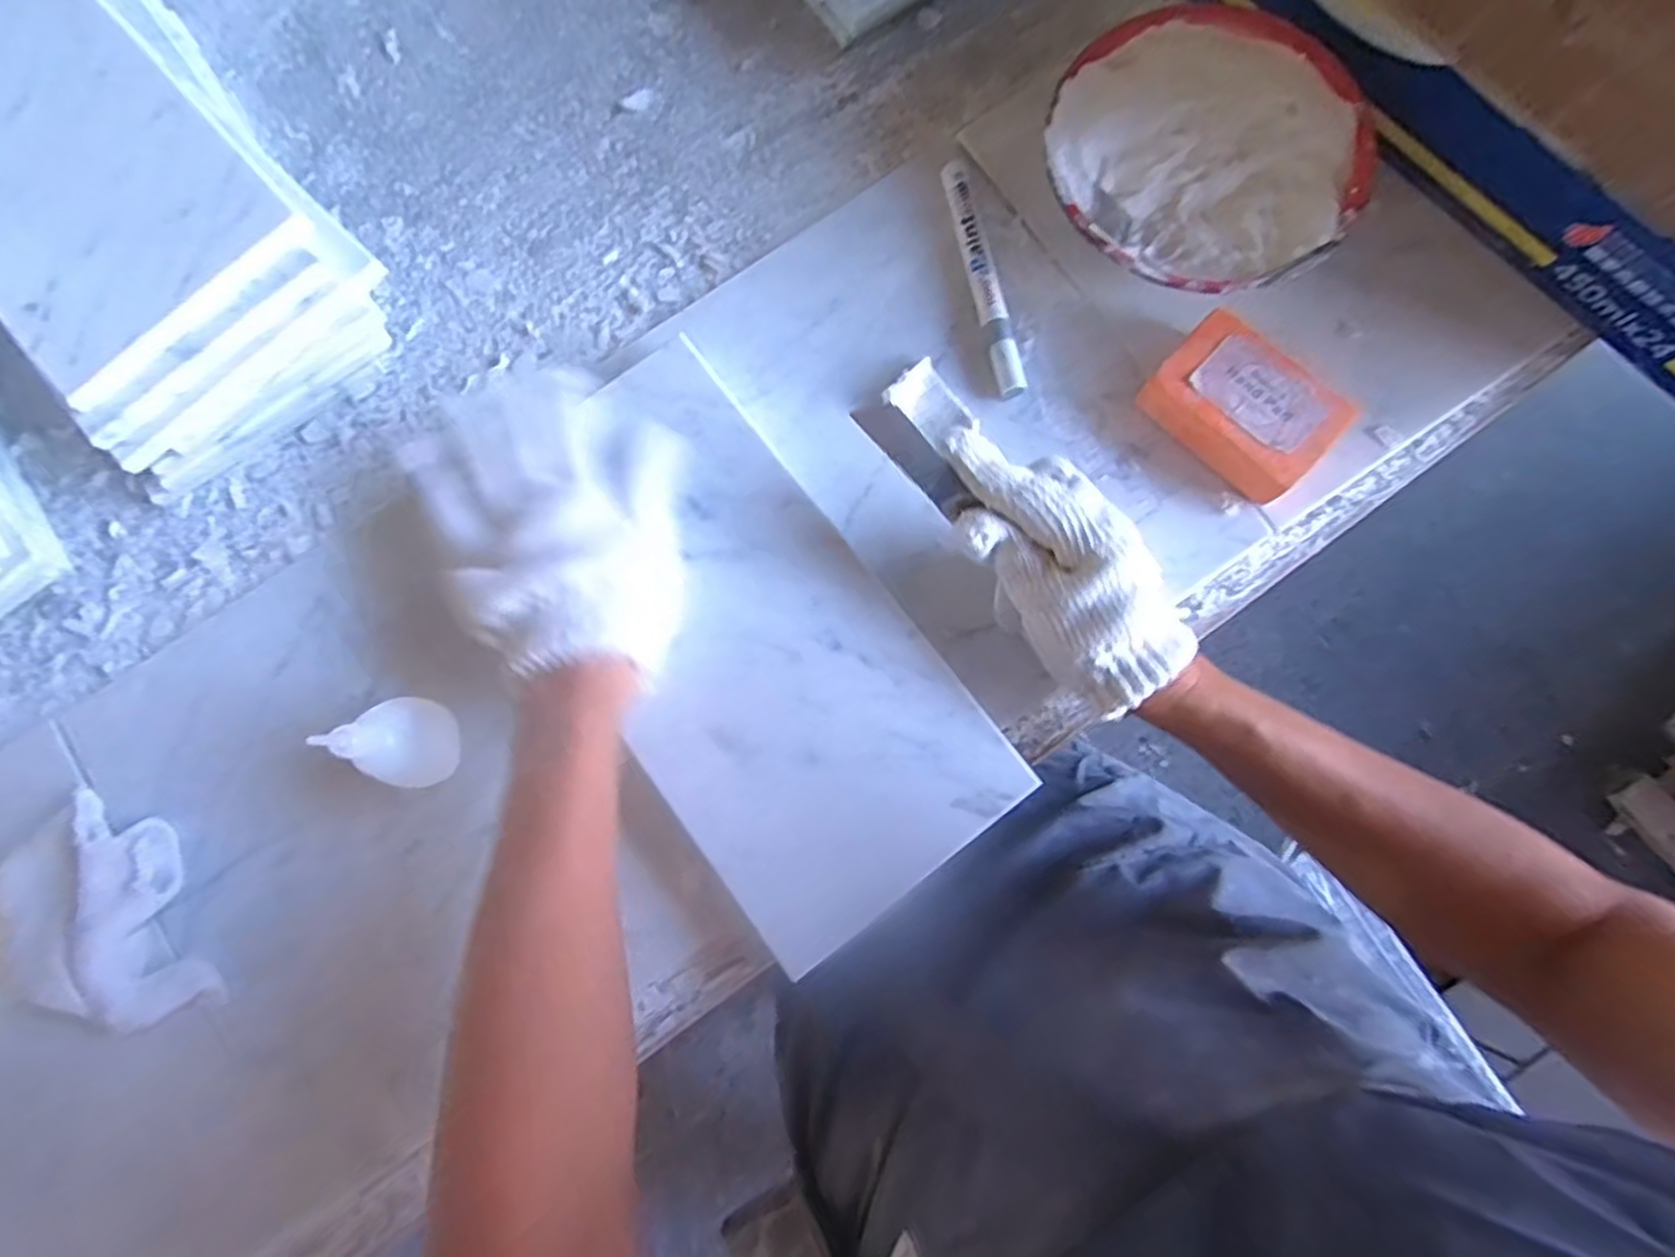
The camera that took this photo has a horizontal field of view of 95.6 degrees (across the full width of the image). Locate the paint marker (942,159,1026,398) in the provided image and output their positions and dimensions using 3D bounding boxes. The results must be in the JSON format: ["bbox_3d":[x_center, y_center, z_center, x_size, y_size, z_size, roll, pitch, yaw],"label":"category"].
[{"bbox_3d":[0.082,-0.201,0.431,0.014,0.010,0.144,-13,80,-1],"label":"paint marker"}]

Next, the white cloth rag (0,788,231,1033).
[{"bbox_3d":[-0.360,0.142,0.374,0.069,0.026,0.124,-41,81,-6],"label":"white cloth rag"}]

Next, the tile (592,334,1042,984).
[{"bbox_3d":[-0.049,0.004,0.383,0.148,0.014,0.294,-37,81,-5],"label":"tile"}]

